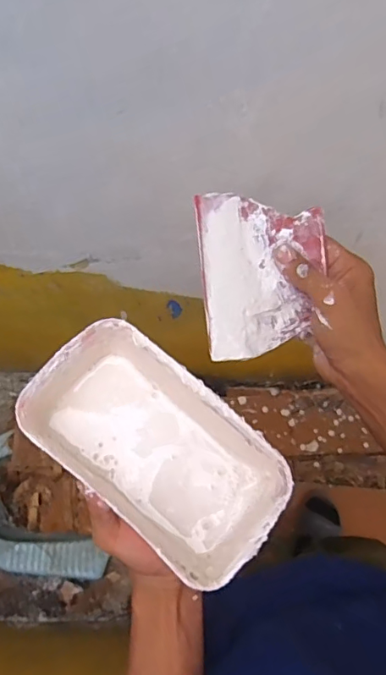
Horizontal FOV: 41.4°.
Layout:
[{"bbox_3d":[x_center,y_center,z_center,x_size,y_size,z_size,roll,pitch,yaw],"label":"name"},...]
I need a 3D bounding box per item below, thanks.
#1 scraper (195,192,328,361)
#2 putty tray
[{"bbox_3d":[0.056,-0.048,0.391,0.100,0.005,0.122,-4,85,-16],"label":"scraper"},{"bbox_3d":[-0.025,0.081,0.379,0.186,0.071,0.102,40,77,10],"label":"putty tray"}]

